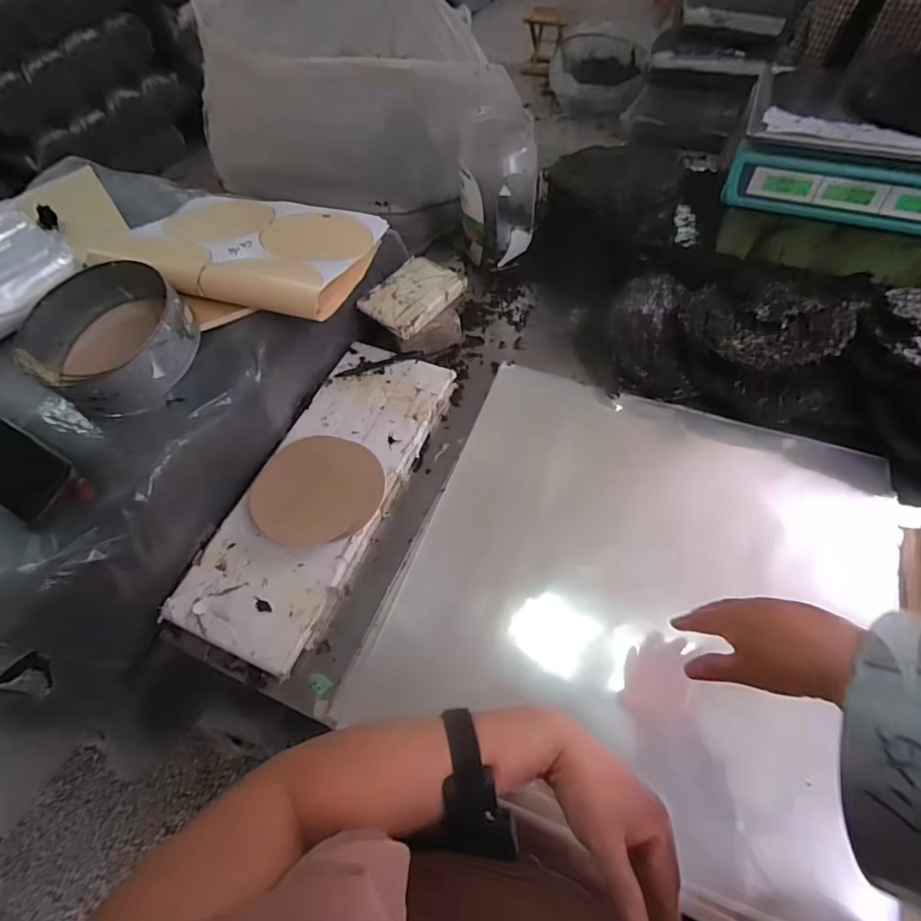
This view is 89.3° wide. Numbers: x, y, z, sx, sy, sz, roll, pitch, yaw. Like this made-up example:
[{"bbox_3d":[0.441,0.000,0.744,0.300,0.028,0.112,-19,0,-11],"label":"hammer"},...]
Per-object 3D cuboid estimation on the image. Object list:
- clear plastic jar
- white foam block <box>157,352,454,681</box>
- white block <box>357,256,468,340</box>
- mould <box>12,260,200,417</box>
[{"bbox_3d":[0.061,-0.431,0.751,0.119,0.198,0.112,-2,59,3],"label":"clear plastic jar"},{"bbox_3d":[-0.173,0.023,0.608,0.176,0.048,0.448,21,68,12],"label":"white foam block"},{"bbox_3d":[-0.073,-0.254,0.708,0.101,0.024,0.149,34,67,22],"label":"white block"},{"bbox_3d":[-0.403,-0.139,0.549,0.180,0.072,0.172,35,68,23],"label":"mould"}]

